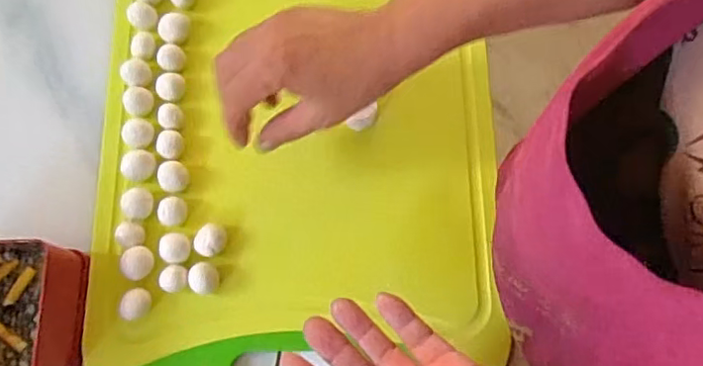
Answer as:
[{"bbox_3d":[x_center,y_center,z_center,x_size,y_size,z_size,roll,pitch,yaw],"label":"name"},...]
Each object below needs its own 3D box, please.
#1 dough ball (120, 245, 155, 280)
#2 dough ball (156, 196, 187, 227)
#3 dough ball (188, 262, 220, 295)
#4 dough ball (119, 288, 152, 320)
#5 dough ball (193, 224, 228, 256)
[{"bbox_3d":[-0.148,0.056,0.421,0.021,0.013,0.022,0,72,1],"label":"dough ball"},{"bbox_3d":[-0.127,0.021,0.433,0.019,0.019,0.021,37,77,12],"label":"dough ball"},{"bbox_3d":[-0.103,0.067,0.422,0.020,0.016,0.022,0,72,1],"label":"dough ball"},{"bbox_3d":[-0.147,0.083,0.414,0.018,0.012,0.022,26,75,9],"label":"dough ball"},{"bbox_3d":[-0.100,0.041,0.430,0.022,0.017,0.023,0,72,1],"label":"dough ball"}]

